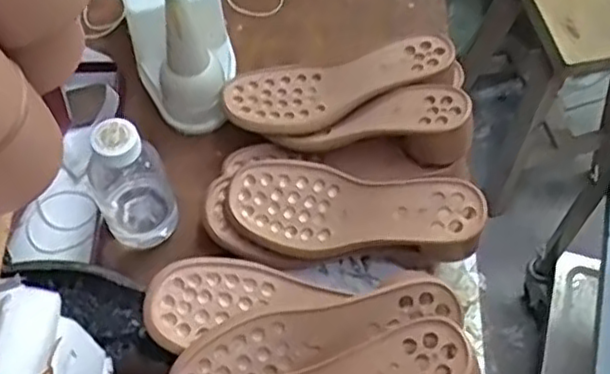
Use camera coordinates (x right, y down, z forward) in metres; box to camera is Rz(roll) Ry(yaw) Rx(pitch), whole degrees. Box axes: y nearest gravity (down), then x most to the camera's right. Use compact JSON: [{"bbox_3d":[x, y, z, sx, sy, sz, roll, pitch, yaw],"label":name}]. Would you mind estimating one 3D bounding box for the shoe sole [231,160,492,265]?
[{"bbox_3d":[0.044,0.027,0.666,0.243,0.040,0.095,9,67,23],"label":"shoe sole"}]

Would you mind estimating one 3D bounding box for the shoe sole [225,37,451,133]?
[{"bbox_3d":[0.034,-0.111,0.743,0.234,0.024,0.092,-15,60,6],"label":"shoe sole"}]

